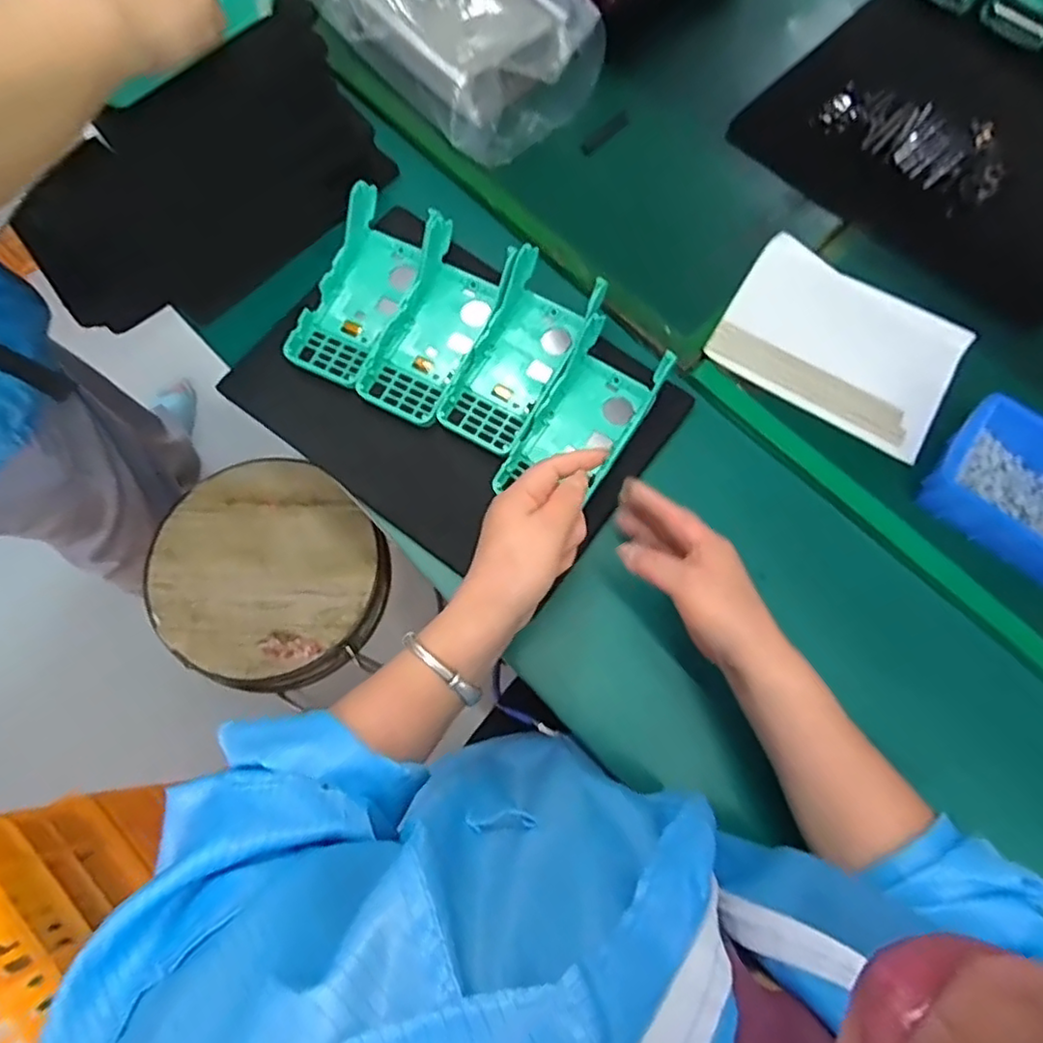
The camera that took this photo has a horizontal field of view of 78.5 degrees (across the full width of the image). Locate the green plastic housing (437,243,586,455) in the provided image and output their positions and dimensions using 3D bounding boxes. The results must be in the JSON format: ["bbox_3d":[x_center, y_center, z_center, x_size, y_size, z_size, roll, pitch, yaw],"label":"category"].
[{"bbox_3d":[-0.005,-0.143,0.544,0.075,0.054,0.159,23,71,8],"label":"green plastic housing"}]

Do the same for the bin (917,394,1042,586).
[{"bbox_3d":[0.397,-0.015,0.494,0.154,0.050,0.095,36,74,12],"label":"bin"}]

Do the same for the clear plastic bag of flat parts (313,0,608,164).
[{"bbox_3d":[-0.064,-0.505,0.628,0.191,0.063,0.300,-33,73,-11],"label":"clear plastic bag of flat parts"}]

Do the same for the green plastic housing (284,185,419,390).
[{"bbox_3d":[-0.141,-0.204,0.557,0.074,0.051,0.158,24,71,8],"label":"green plastic housing"}]

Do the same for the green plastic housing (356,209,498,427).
[{"bbox_3d":[-0.075,-0.173,0.544,0.071,0.050,0.165,23,71,8],"label":"green plastic housing"}]

